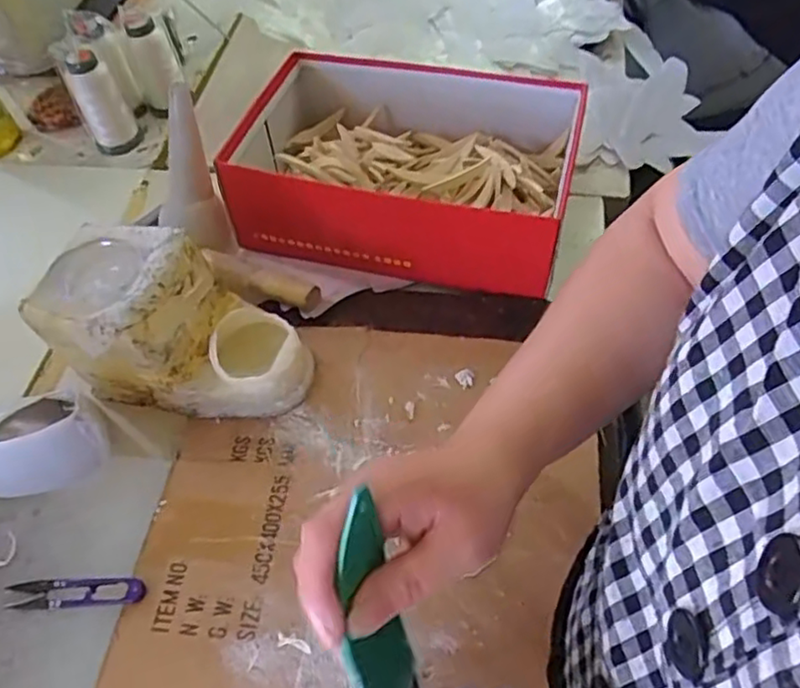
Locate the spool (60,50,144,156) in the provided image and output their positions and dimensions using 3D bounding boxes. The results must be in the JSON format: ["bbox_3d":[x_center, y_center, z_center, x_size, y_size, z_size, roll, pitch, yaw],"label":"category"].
[{"bbox_3d":[-0.361,-0.291,0.801,0.059,0.108,0.047,-18,56,-8],"label":"spool"}]

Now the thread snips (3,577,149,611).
[{"bbox_3d":[-0.235,0.180,0.483,0.100,0.004,0.019,-4,56,2],"label":"thread snips"}]

